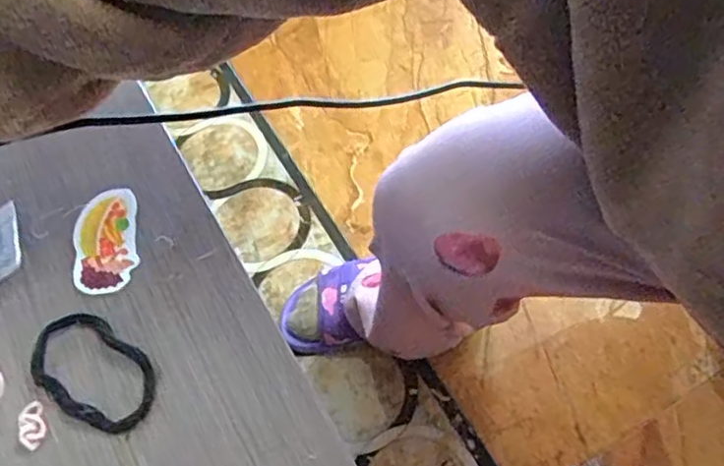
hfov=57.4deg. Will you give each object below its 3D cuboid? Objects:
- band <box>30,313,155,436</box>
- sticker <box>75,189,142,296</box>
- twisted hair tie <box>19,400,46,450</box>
[{"bbox_3d":[-0.131,0.067,0.321,0.068,0.011,0.041,34,67,22],"label":"band"},{"bbox_3d":[-0.141,0.003,0.364,0.034,0.004,0.065,-13,59,-4],"label":"sticker"},{"bbox_3d":[-0.155,0.090,0.311,0.009,0.007,0.022,-19,59,-7],"label":"twisted hair tie"}]

